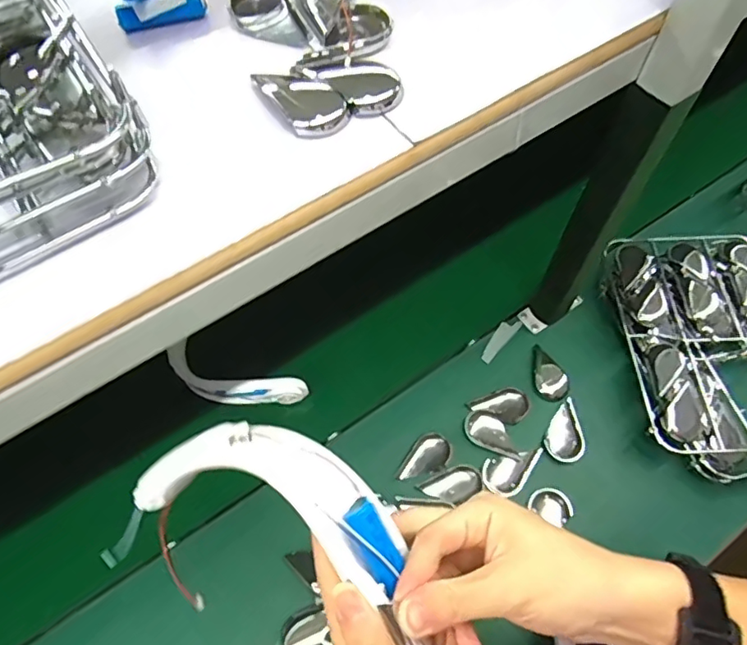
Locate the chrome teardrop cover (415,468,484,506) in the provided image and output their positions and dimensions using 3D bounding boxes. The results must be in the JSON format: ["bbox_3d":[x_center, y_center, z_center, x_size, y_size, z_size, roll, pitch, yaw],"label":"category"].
[{"bbox_3d":[0.098,0.204,0.685,0.078,0.012,0.041,-5,62,-2],"label":"chrome teardrop cover"}]

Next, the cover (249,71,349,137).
[{"bbox_3d":[-0.053,-0.156,0.377,0.038,0.023,0.069,-38,67,-17],"label":"cover"}]

